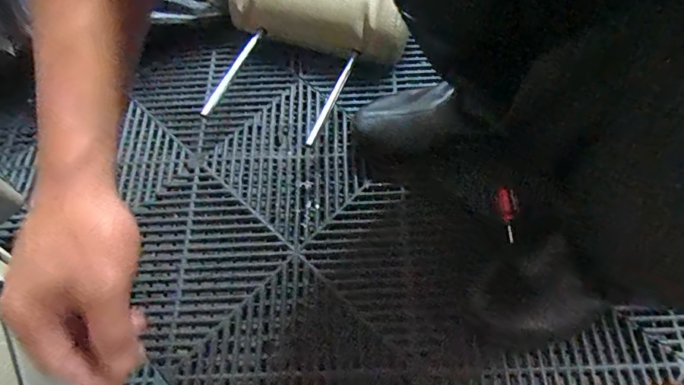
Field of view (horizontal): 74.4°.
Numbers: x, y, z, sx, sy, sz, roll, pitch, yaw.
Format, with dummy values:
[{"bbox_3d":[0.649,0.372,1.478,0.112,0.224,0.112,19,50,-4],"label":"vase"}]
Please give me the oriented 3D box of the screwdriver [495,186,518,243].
[{"bbox_3d":[0.201,0.026,0.547,0.016,0.015,0.069,-4,78,1],"label":"screwdriver"}]

